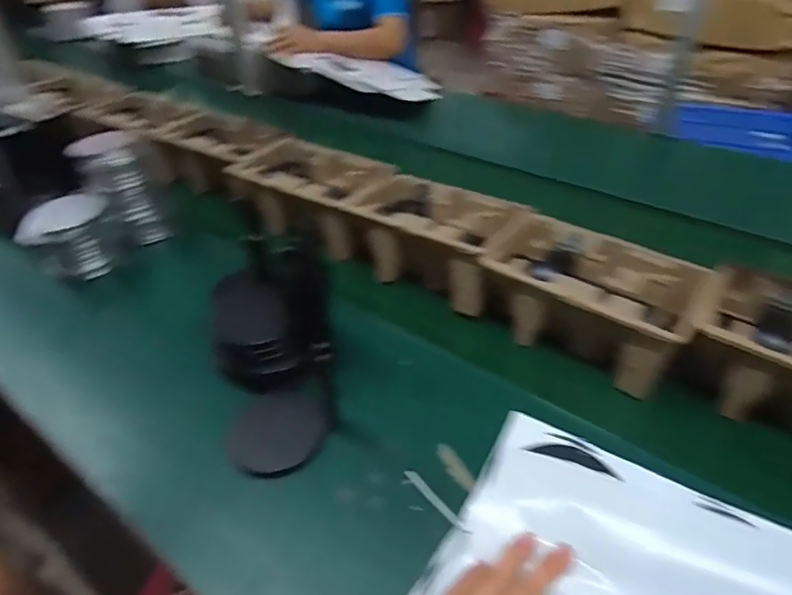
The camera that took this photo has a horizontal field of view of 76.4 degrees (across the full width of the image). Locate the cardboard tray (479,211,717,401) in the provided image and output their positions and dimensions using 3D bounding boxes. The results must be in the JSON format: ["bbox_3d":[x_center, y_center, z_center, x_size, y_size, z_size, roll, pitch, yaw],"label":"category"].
[{"bbox_3d":[0.228,0.004,0.598,0.223,0.101,0.140,26,45,29],"label":"cardboard tray"}]

